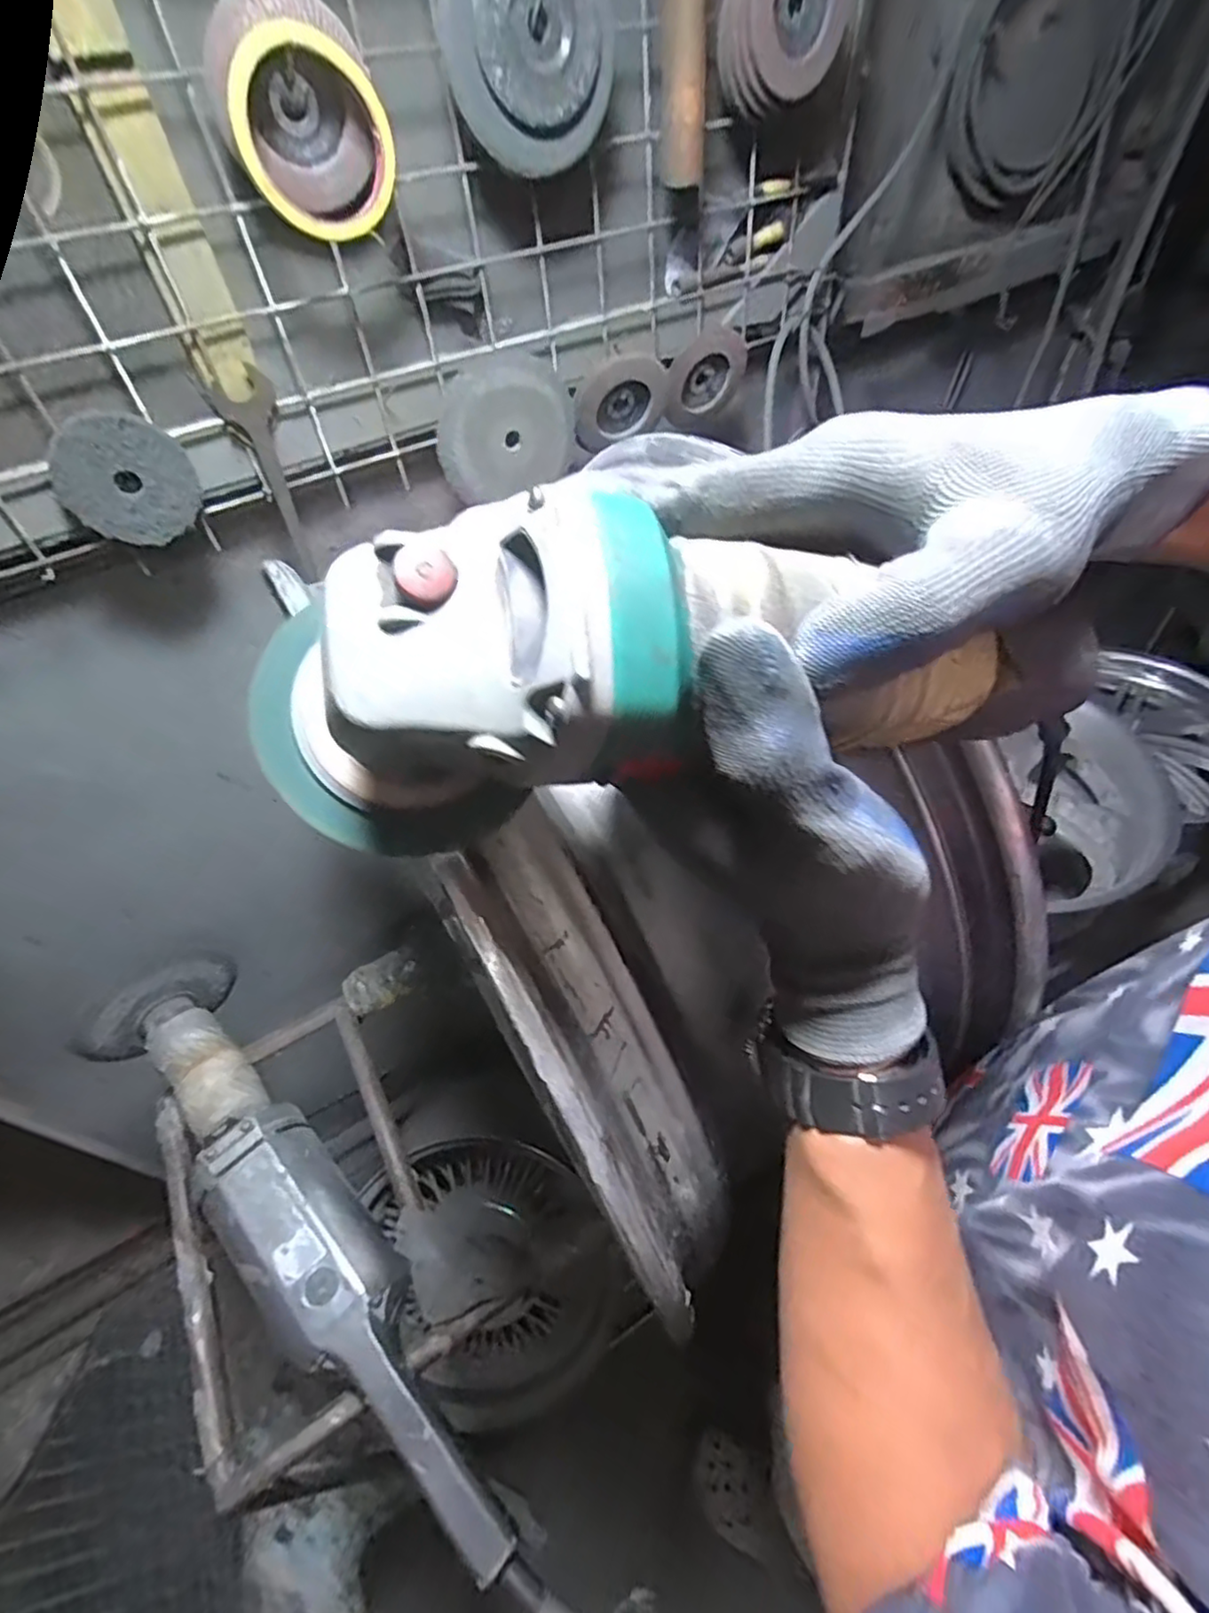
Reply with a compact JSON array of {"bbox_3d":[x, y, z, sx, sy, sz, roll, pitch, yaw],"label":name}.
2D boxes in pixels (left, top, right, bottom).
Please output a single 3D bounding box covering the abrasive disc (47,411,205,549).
[{"bbox_3d":[-0.344,-0.236,0.474,0.086,0.082,0.018,-29,52,-19],"label":"abrasive disc"}]

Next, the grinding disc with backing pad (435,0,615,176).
[{"bbox_3d":[-0.048,-0.510,0.437,0.126,0.121,0.021,-39,53,1],"label":"grinding disc with backing pad"}]

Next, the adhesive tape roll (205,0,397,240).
[{"bbox_3d":[-0.184,-0.423,0.407,0.095,0.100,0.047,-34,54,-22],"label":"adhesive tape roll"}]

